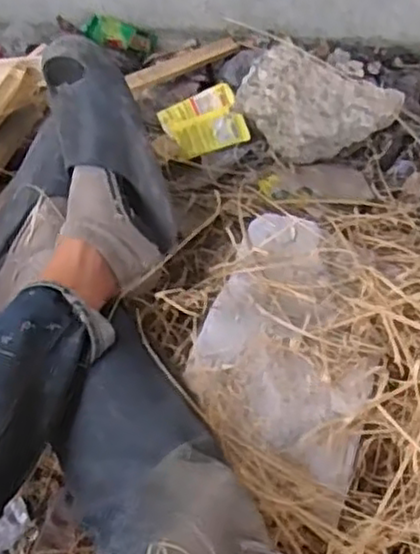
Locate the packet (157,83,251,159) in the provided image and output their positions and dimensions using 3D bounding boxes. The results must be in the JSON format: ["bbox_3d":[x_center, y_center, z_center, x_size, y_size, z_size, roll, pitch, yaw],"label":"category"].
[{"bbox_3d":[-0.011,-0.242,1.116,0.121,0.017,0.097,-21,85,-5],"label":"packet"}]

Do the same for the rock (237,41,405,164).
[{"bbox_3d":[0.163,-0.256,1.095,0.218,0.103,0.159,26,53,17],"label":"rock"}]

